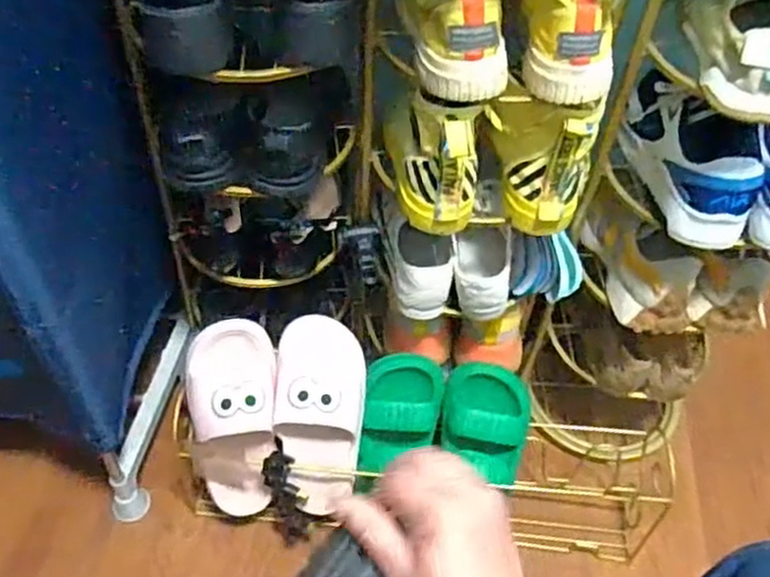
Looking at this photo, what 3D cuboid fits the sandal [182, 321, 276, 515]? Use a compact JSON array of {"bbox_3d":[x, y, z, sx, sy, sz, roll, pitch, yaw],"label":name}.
[{"bbox_3d":[-0.194,0.176,0.902,0.109,0.265,0.080,-2,10,-4],"label":"sandal"}]

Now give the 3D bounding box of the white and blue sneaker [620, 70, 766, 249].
[{"bbox_3d":[0.330,-0.151,0.749,0.096,0.095,0.222,-4,50,-7],"label":"white and blue sneaker"}]

